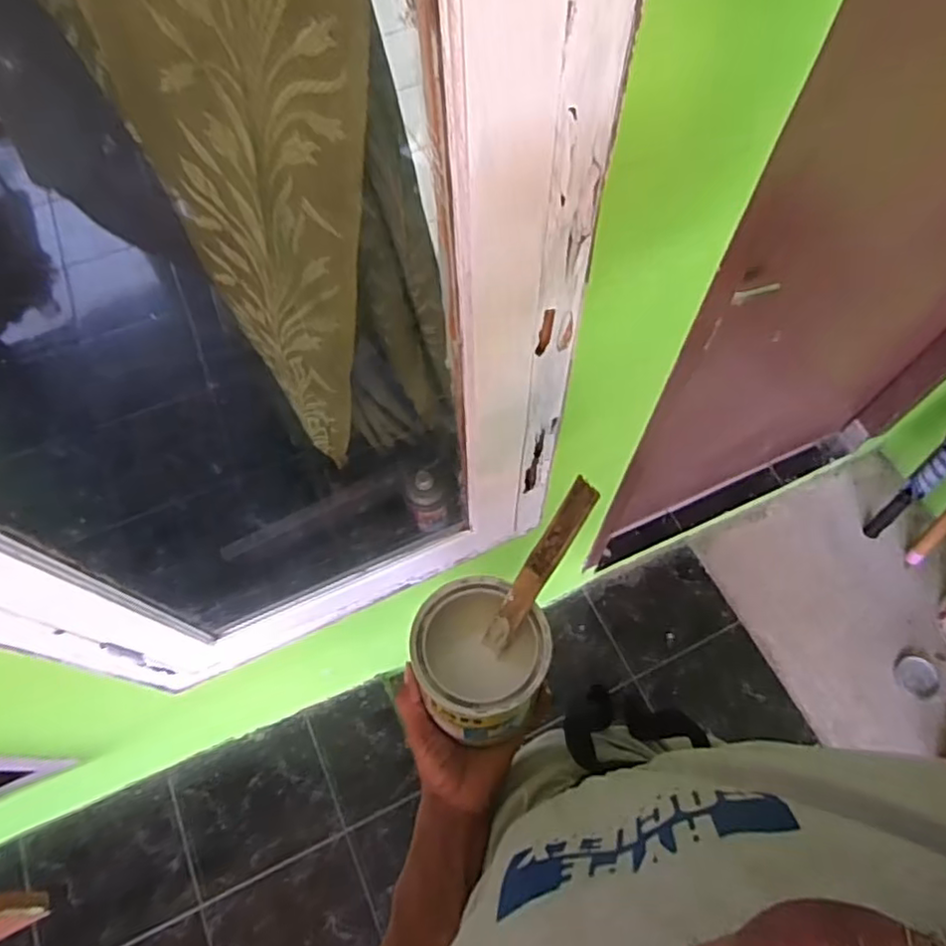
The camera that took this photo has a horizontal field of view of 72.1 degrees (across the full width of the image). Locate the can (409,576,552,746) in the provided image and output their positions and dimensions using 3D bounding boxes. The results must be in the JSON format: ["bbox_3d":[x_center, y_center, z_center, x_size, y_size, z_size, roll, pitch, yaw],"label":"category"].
[{"bbox_3d":[0.009,0.152,0.531,0.100,0.101,0.114,-20,66,-7],"label":"can"}]

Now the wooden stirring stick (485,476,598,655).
[{"bbox_3d":[0.048,0.074,0.487,0.021,0.162,0.007,34,27,16],"label":"wooden stirring stick"}]

